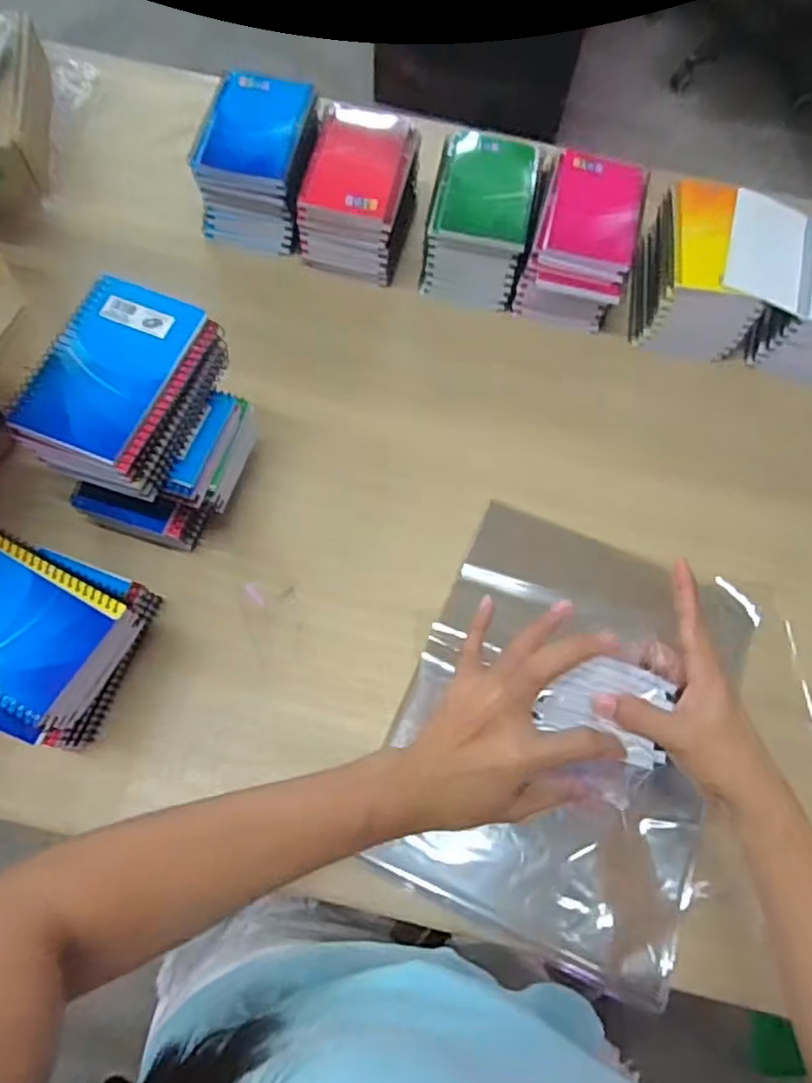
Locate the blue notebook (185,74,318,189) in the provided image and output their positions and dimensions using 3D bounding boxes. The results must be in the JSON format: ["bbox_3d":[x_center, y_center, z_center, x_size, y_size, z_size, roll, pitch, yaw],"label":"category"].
[{"bbox_3d":[-0.146,-0.399,0.650,0.099,0.019,0.135,11,68,1],"label":"blue notebook"}]

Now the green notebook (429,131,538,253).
[{"bbox_3d":[0.077,-0.339,0.650,0.091,0.013,0.113,10,80,-4],"label":"green notebook"}]

